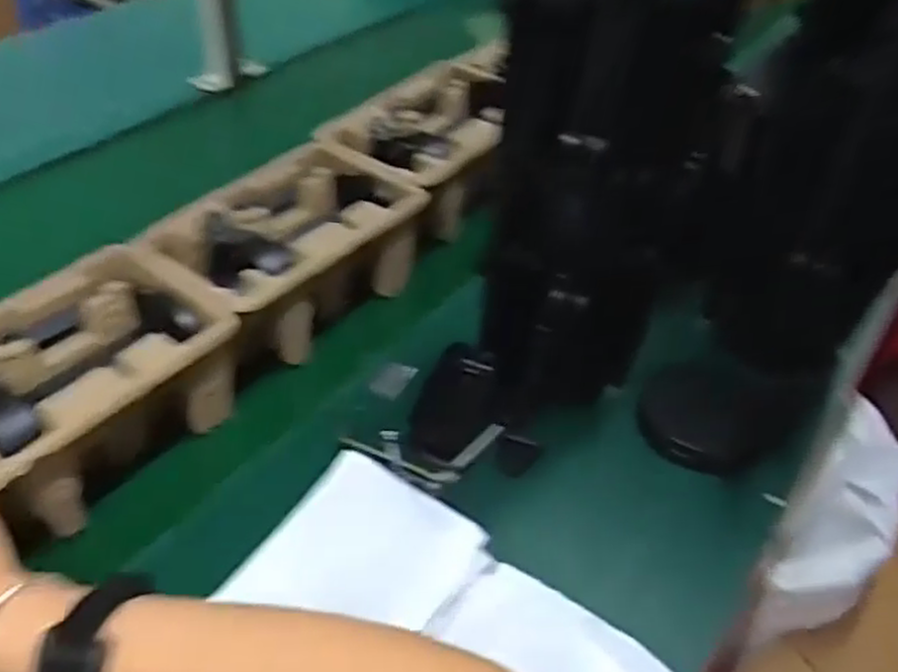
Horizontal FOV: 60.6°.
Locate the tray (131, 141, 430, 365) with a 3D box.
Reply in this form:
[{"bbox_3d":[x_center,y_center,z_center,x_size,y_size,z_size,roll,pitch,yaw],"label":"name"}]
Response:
[{"bbox_3d":[-0.148,-0.074,0.697,0.151,0.099,0.218,32,51,23],"label":"tray"}]

